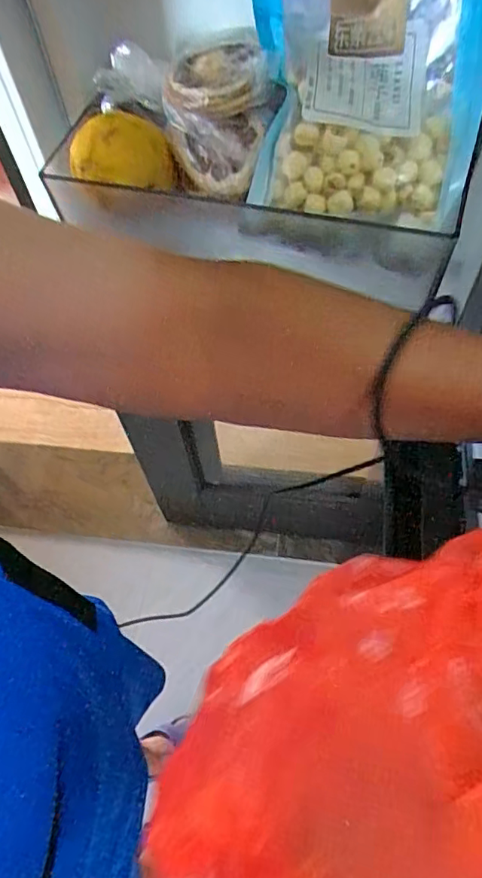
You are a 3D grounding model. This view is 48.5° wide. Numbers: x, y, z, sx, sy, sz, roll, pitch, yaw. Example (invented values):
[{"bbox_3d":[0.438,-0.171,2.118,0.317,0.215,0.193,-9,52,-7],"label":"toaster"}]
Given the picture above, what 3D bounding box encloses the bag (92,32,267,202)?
[{"bbox_3d":[-0.028,-0.228,0.363,0.075,0.061,0.135,-41,66,-19],"label":"bag"}]

